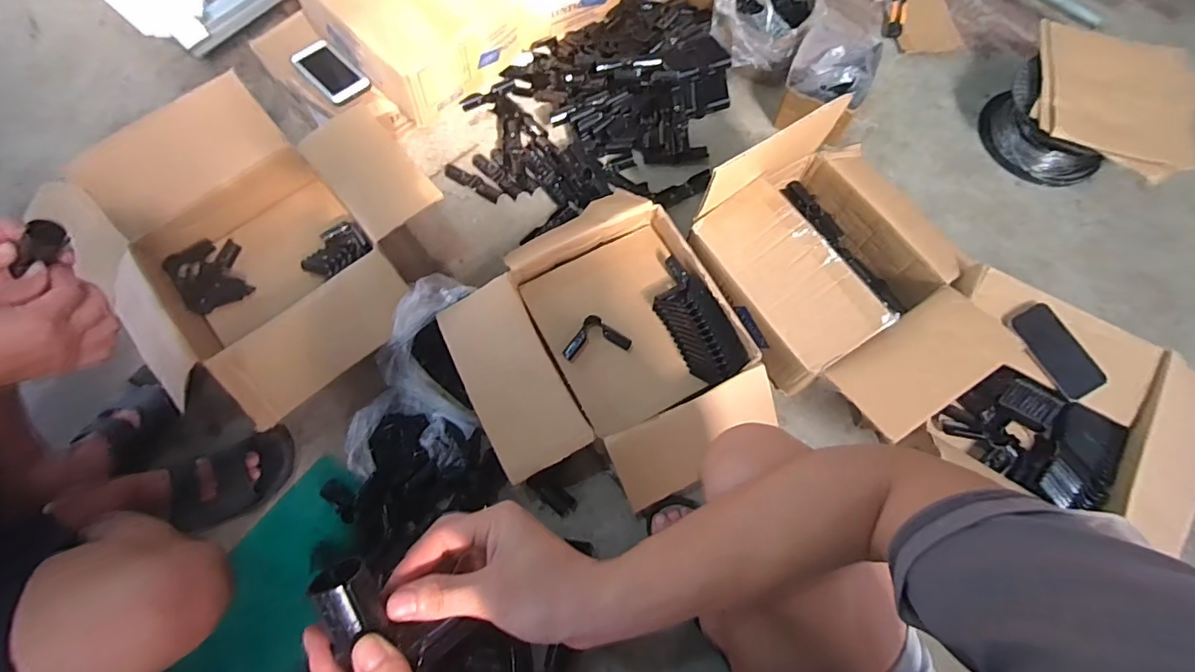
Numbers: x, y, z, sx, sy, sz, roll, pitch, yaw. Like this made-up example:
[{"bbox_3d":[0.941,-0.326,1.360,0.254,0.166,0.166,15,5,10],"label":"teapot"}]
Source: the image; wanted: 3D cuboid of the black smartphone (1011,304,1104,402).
[{"bbox_3d":[0.696,0.022,0.787,0.064,0.010,0.145,-35,77,12],"label":"black smartphone"}]

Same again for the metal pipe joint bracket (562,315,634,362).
[{"bbox_3d":[0.000,0.017,0.829,0.084,0.019,0.081,33,73,11],"label":"metal pipe joint bracket"}]

